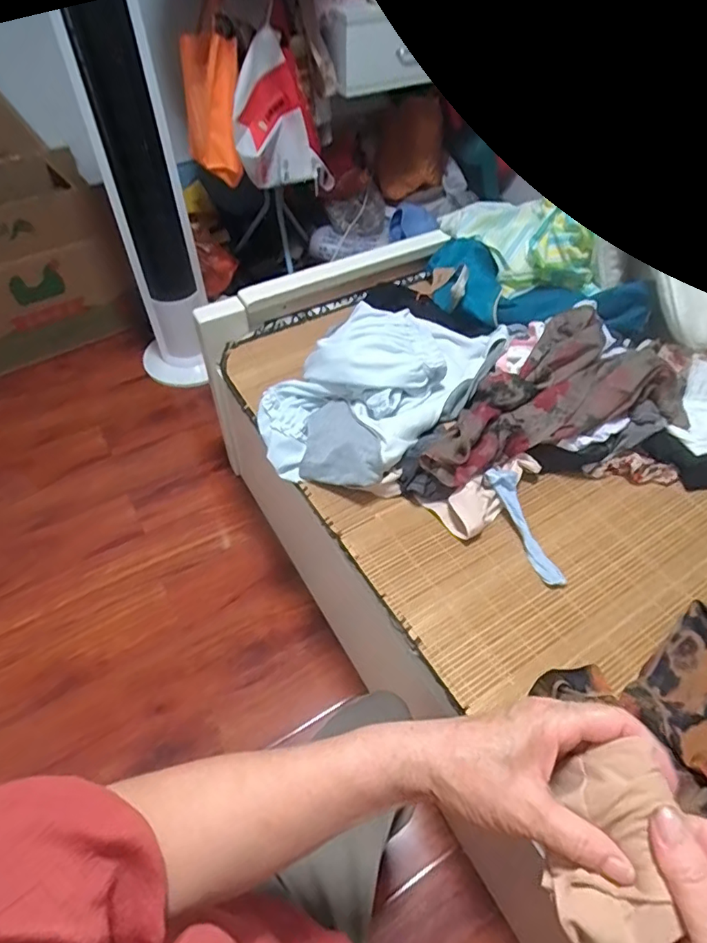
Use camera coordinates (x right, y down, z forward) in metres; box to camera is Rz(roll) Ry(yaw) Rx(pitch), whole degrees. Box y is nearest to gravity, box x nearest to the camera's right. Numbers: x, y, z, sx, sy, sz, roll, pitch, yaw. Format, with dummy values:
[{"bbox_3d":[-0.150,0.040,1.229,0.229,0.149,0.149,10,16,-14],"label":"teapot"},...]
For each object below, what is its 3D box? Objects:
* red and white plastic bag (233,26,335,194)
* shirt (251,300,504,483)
[{"bbox_3d":[-0.180,-0.903,1.411,0.229,0.324,0.202,-1,50,-1],"label":"red and white plastic bag"},{"bbox_3d":[0.048,-0.145,0.902,0.399,0.138,0.243,-36,58,-26],"label":"shirt"}]

